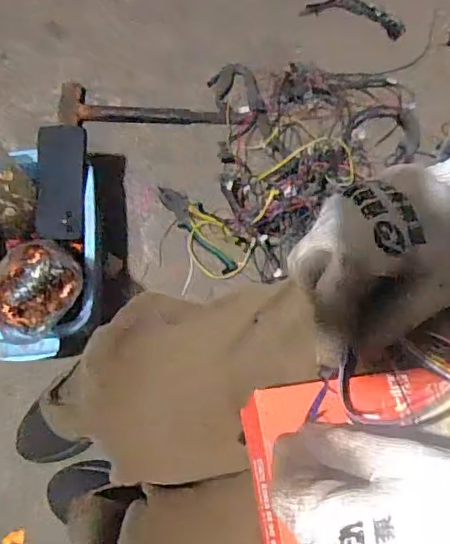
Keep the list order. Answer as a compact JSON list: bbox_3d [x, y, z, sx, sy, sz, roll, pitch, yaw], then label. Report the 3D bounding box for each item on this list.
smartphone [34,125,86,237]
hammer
[{"bbox_3d":[-0.234,-0.128,0.792,0.067,0.010,0.158,2,90,2],"label":"smartphone"},{"bbox_3d":[-0.129,-0.293,0.987,0.327,0.037,0.086,0,75,2],"label":"hammer"}]

